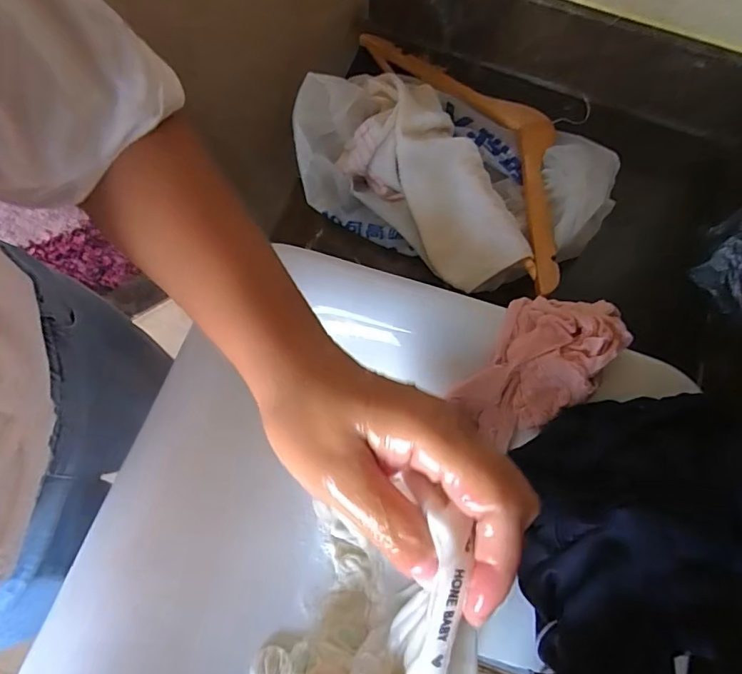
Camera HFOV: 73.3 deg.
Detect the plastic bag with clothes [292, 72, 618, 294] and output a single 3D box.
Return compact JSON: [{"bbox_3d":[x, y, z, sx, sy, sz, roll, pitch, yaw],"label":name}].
[{"bbox_3d":[0.092,-0.195,0.551,0.337,0.077,0.237,32,74,11],"label":"plastic bag with clothes"}]

